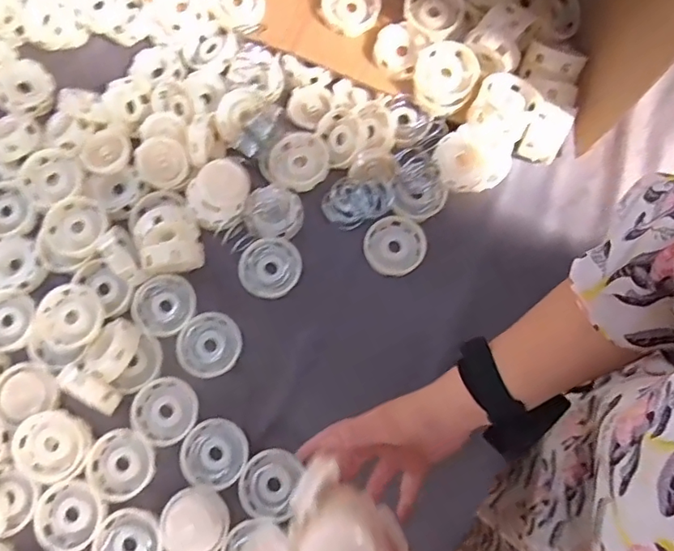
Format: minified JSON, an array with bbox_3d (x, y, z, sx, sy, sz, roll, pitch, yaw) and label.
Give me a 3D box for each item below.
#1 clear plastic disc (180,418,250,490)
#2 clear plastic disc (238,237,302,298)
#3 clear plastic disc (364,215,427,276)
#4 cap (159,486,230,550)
[{"bbox_3d":[-0.116,0.169,0.506,0.062,0.011,0.059,0,75,-1],"label":"clear plastic disc"},{"bbox_3d":[-0.069,-0.008,0.547,0.063,0.004,0.060,-20,95,-7],"label":"clear plastic disc"},{"bbox_3d":[0.060,-0.032,0.550,0.061,0.010,0.061,-3,75,-2],"label":"clear plastic disc"},{"bbox_3d":[-0.131,0.227,0.477,0.060,0.031,0.062,0,75,-1],"label":"cap"}]

